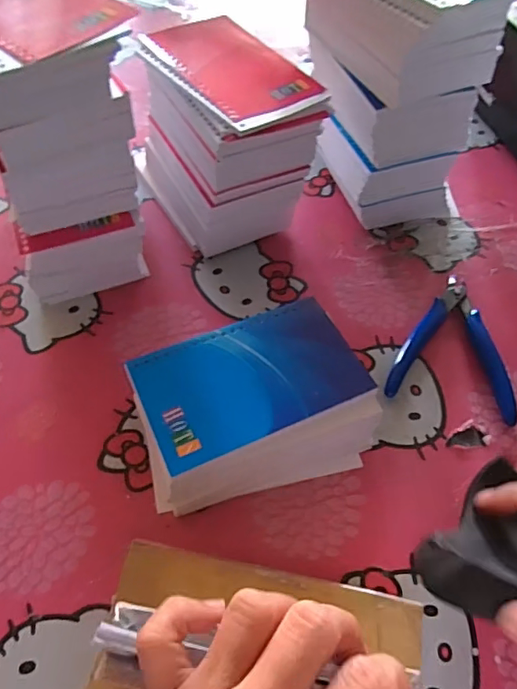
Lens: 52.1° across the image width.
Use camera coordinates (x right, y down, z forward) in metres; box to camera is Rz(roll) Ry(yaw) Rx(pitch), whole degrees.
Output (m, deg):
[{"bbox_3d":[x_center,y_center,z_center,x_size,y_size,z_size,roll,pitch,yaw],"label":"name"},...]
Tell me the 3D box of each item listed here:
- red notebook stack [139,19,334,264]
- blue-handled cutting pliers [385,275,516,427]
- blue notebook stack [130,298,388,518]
[{"bbox_3d":[-0.029,-0.162,0.427,0.107,0.119,0.142,-27,60,-18],"label":"red notebook stack"},{"bbox_3d":[0.144,-0.003,0.388,0.084,0.010,0.116,13,56,8],"label":"blue-handled cutting pliers"},{"bbox_3d":[-0.003,0.039,0.331,0.136,0.049,0.099,-19,58,-14],"label":"blue notebook stack"}]

